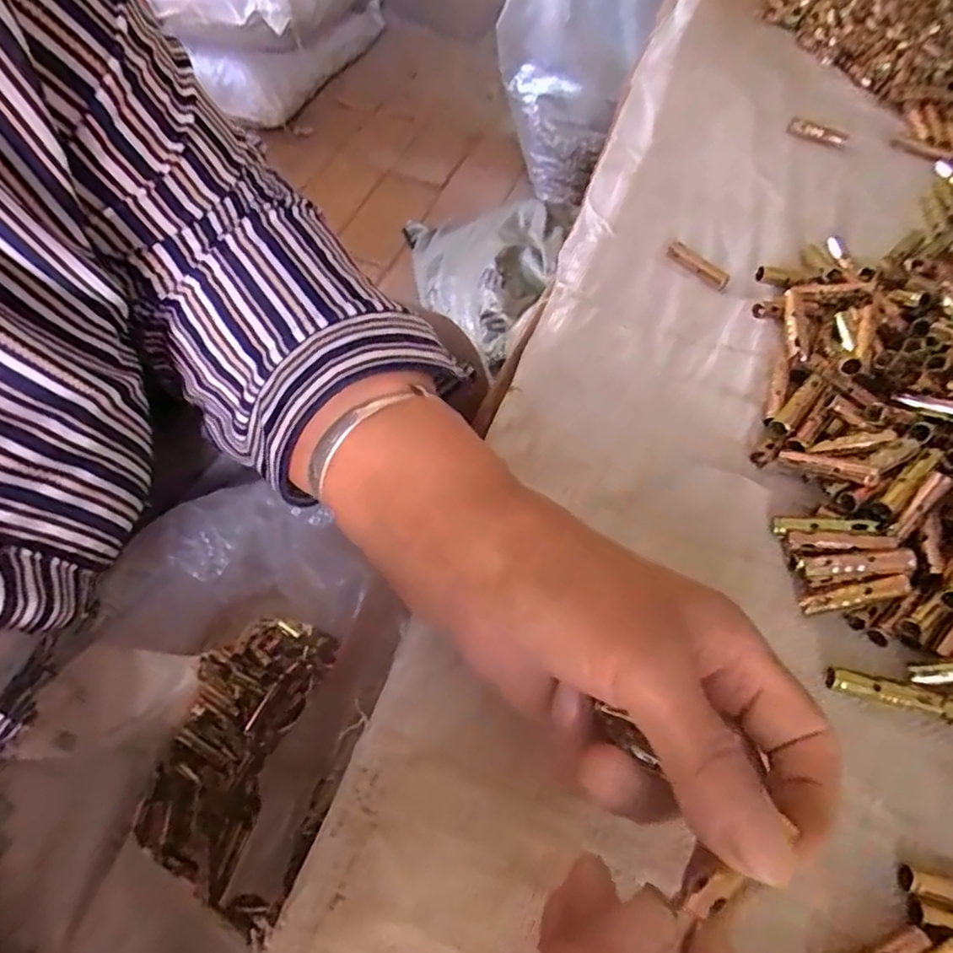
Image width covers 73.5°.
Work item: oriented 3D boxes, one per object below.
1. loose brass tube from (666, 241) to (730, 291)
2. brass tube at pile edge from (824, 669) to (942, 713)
[{"bbox_3d":[0.127,-0.122,0.366,0.010,0.009,0.043,-35,64,-23],"label":"loose brass tube"},{"bbox_3d":[0.152,0.080,0.239,0.039,0.006,0.007,13,57,6],"label":"brass tube at pile edge"}]

